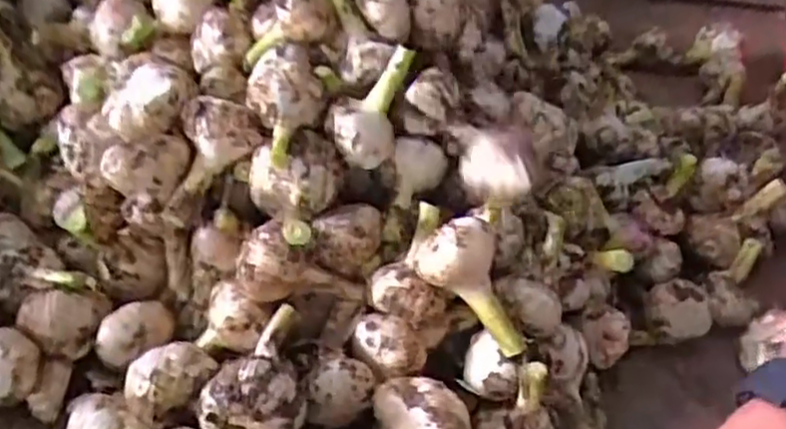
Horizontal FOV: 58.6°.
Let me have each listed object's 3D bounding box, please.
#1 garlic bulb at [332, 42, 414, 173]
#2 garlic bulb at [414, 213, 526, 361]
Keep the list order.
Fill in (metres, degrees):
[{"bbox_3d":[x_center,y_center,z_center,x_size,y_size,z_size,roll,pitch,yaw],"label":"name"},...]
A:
[{"bbox_3d":[-0.011,-0.070,0.474,0.045,0.050,0.074,5,64,29],"label":"garlic bulb"},{"bbox_3d":[0.050,0.047,0.440,0.040,0.089,0.035,-18,19,41],"label":"garlic bulb"}]

